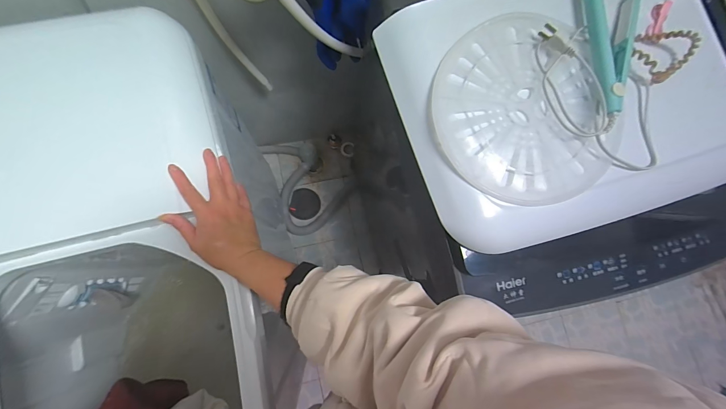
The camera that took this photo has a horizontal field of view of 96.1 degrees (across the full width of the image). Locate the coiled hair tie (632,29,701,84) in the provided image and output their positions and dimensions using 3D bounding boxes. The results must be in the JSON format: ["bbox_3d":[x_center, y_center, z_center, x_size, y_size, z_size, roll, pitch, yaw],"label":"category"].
[{"bbox_3d":[0.364,-0.183,0.395,0.063,0.029,0.062,0,83,-1],"label":"coiled hair tie"}]

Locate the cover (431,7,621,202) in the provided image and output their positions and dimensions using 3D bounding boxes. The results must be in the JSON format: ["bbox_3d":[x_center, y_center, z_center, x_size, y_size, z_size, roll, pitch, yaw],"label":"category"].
[{"bbox_3d":[0.193,-0.115,0.385,0.209,0.022,0.227,0,83,-1],"label":"cover"}]

